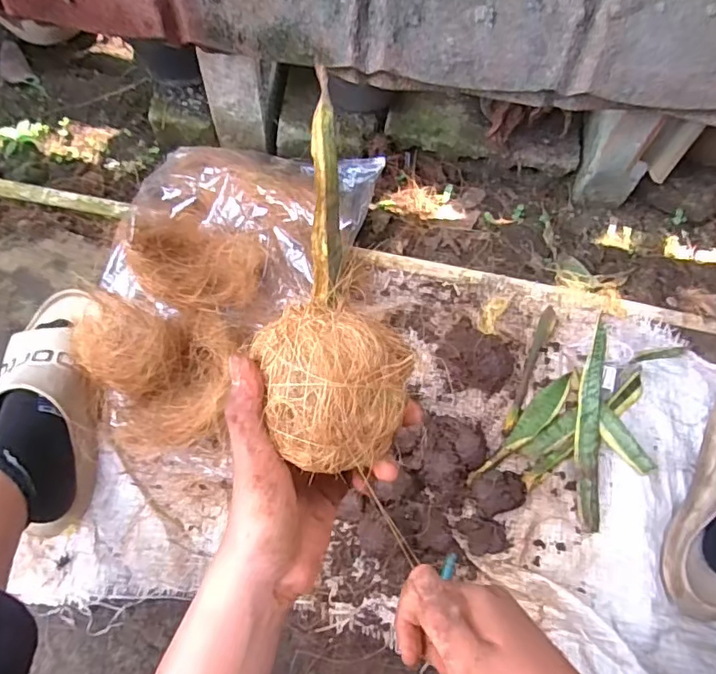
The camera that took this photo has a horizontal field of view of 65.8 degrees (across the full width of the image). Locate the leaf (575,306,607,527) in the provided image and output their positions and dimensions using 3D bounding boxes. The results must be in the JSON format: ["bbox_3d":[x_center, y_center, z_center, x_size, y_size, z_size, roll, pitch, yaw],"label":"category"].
[{"bbox_3d":[0.297,0.100,0.704,0.033,0.031,0.269,10,67,1],"label":"leaf"}]

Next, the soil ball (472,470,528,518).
[{"bbox_3d":[0.169,0.182,0.651,0.066,0.040,0.050,-10,68,-7],"label":"soil ball"}]

